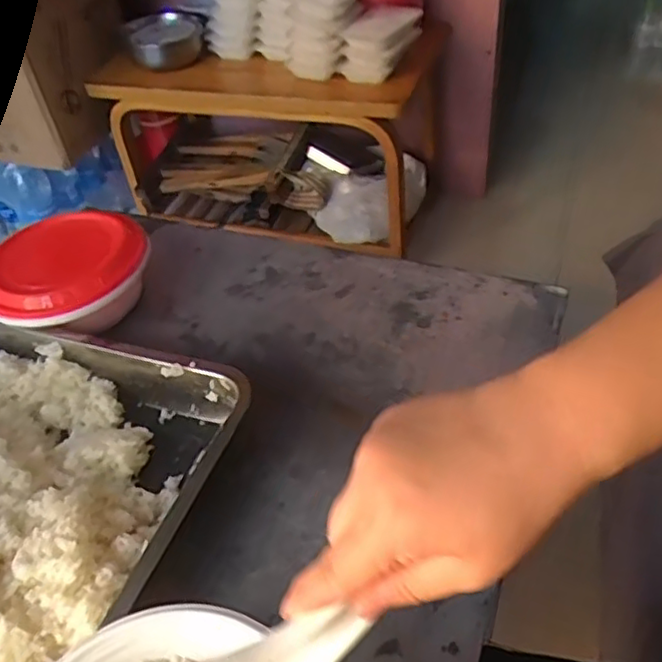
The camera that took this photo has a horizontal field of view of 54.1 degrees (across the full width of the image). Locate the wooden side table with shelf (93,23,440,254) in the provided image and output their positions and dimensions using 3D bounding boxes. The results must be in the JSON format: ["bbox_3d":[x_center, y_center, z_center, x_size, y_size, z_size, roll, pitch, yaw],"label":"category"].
[{"bbox_3d":[-0.178,-0.455,1.505,0.781,0.374,0.310,11,47,18],"label":"wooden side table with shelf"}]

